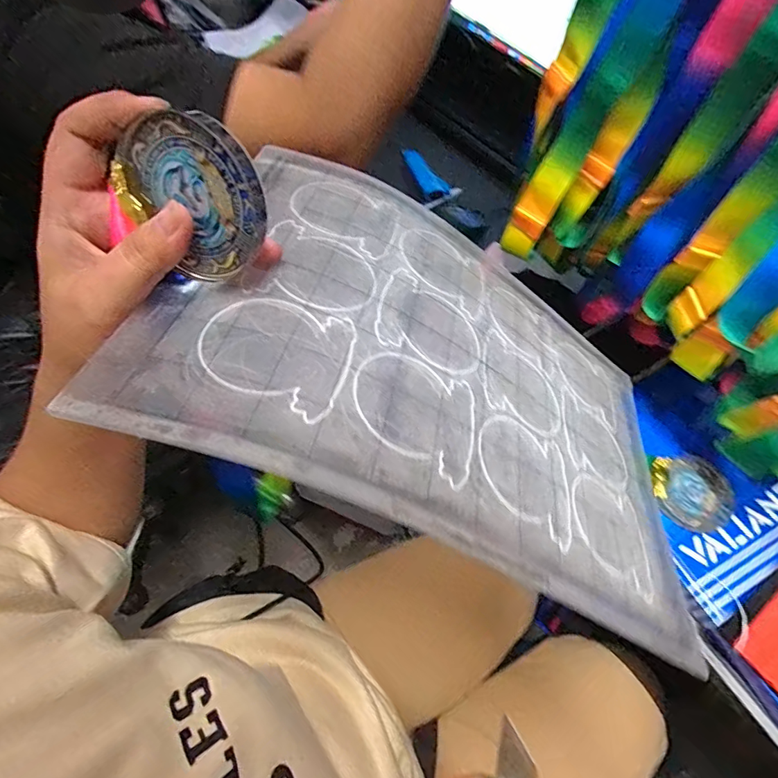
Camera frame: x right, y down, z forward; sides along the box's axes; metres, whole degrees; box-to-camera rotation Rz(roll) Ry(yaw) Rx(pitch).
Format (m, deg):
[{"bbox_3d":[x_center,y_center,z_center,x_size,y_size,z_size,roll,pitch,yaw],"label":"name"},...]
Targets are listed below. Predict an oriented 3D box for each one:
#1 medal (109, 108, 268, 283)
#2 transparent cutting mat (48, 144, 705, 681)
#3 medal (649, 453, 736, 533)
[{"bbox_3d":[-0.082,-0.084,0.197,0.064,0.066,0.011,48,38,-13],"label":"medal"},{"bbox_3d":[0.044,-0.005,0.274,0.319,0.037,0.216,29,46,-16],"label":"transparent cutting mat"},{"bbox_3d":[0.270,0.092,0.415,0.074,0.004,0.065,-4,66,-8],"label":"medal"}]

